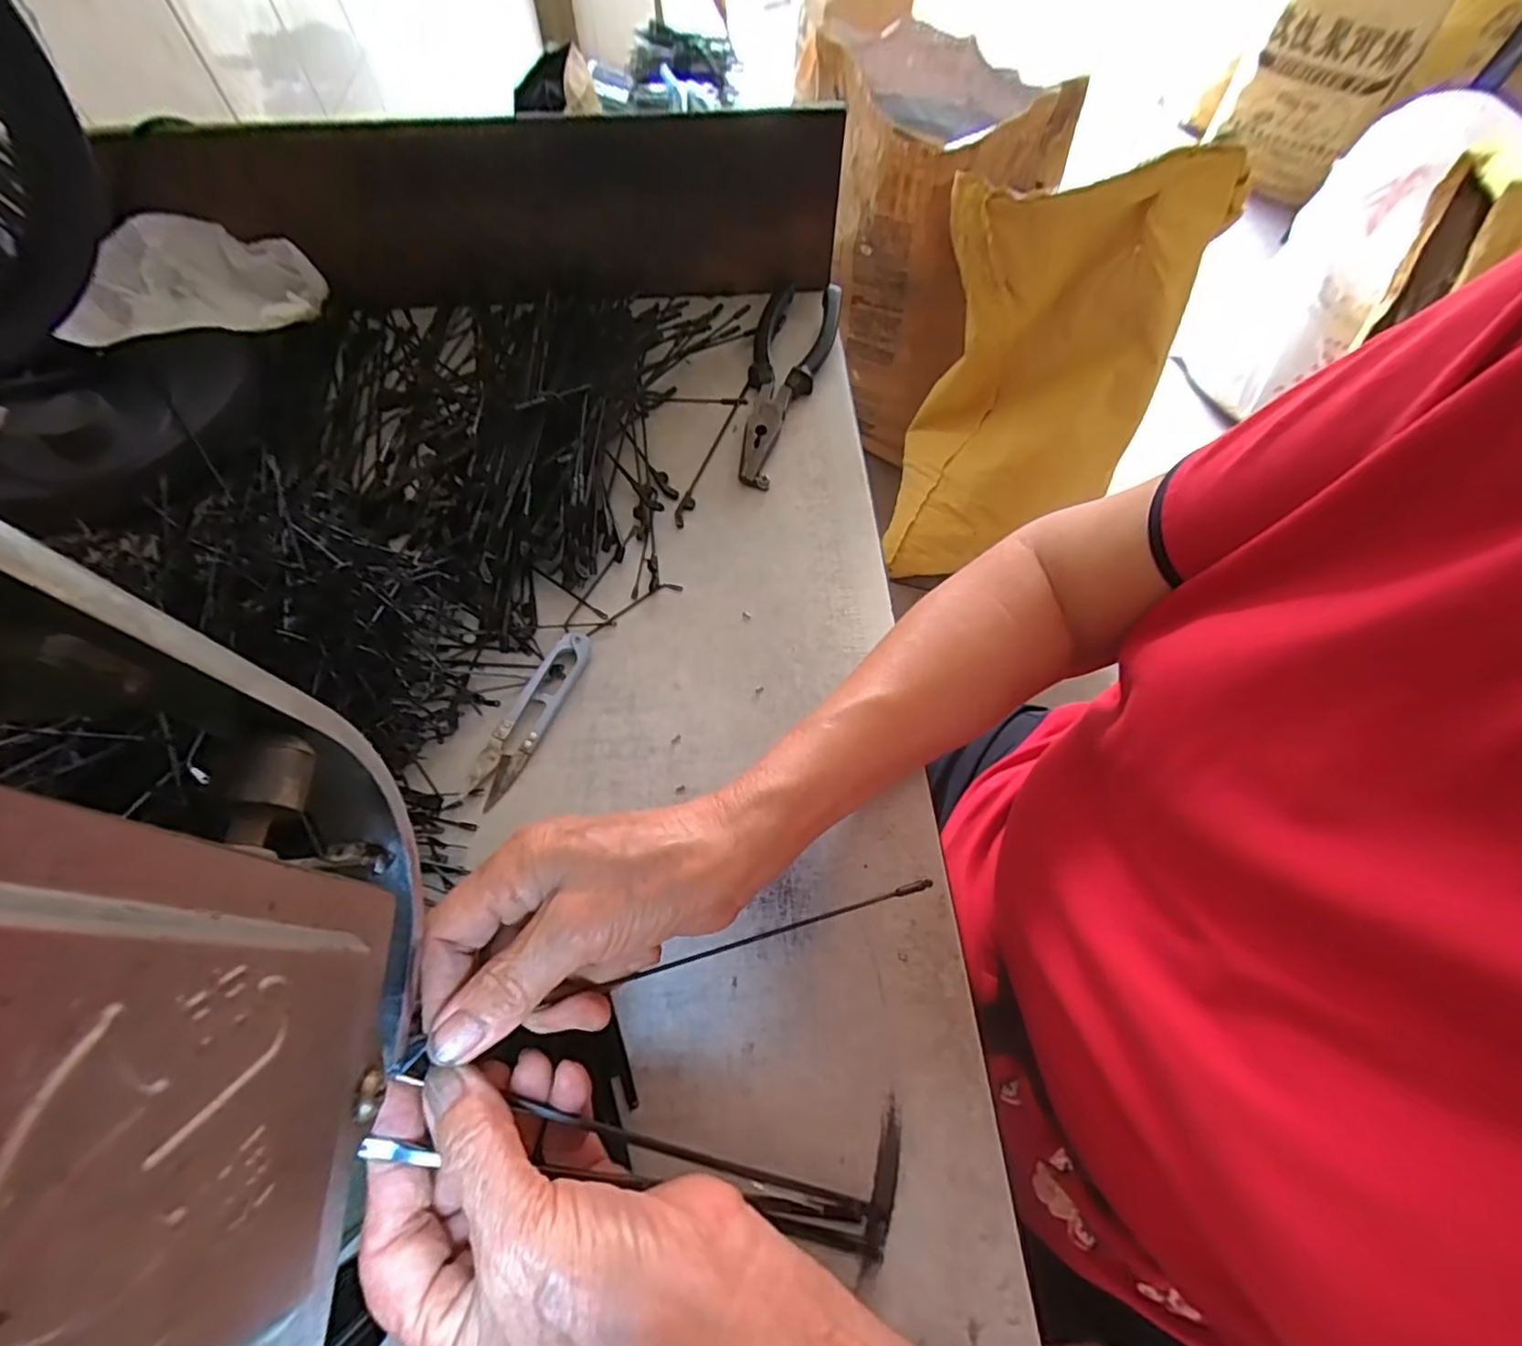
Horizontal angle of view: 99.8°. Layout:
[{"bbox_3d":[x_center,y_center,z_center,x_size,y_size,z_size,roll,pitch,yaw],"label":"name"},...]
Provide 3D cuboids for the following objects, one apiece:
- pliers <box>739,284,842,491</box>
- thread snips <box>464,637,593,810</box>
[{"bbox_3d":[0.014,-0.202,0.440,0.053,0.026,0.178,12,64,4],"label":"pliers"},{"bbox_3d":[-0.121,0.021,0.338,0.022,0.010,0.099,23,65,9],"label":"thread snips"}]

